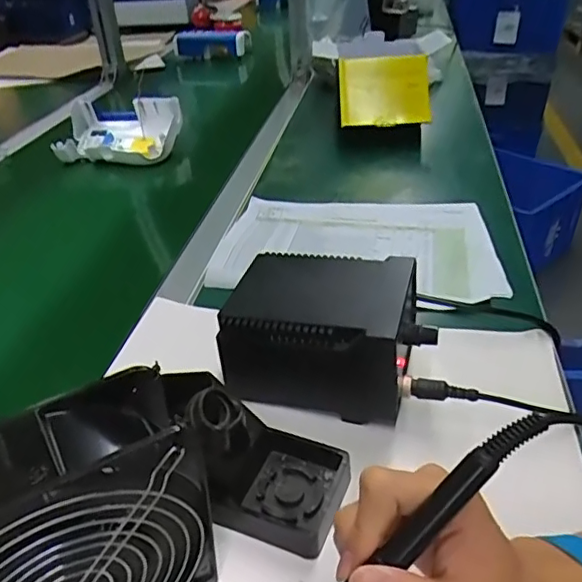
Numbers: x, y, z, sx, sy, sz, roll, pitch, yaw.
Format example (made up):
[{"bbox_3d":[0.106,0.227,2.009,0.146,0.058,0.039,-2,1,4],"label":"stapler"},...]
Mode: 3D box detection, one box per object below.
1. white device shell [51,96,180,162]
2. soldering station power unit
[{"bbox_3d":[-0.284,-0.276,0.967,0.194,0.074,0.153,5,35,9],"label":"white device shell"},{"bbox_3d":[0.031,0.030,0.473,0.165,0.073,0.112,11,34,18],"label":"soldering station power unit"}]

